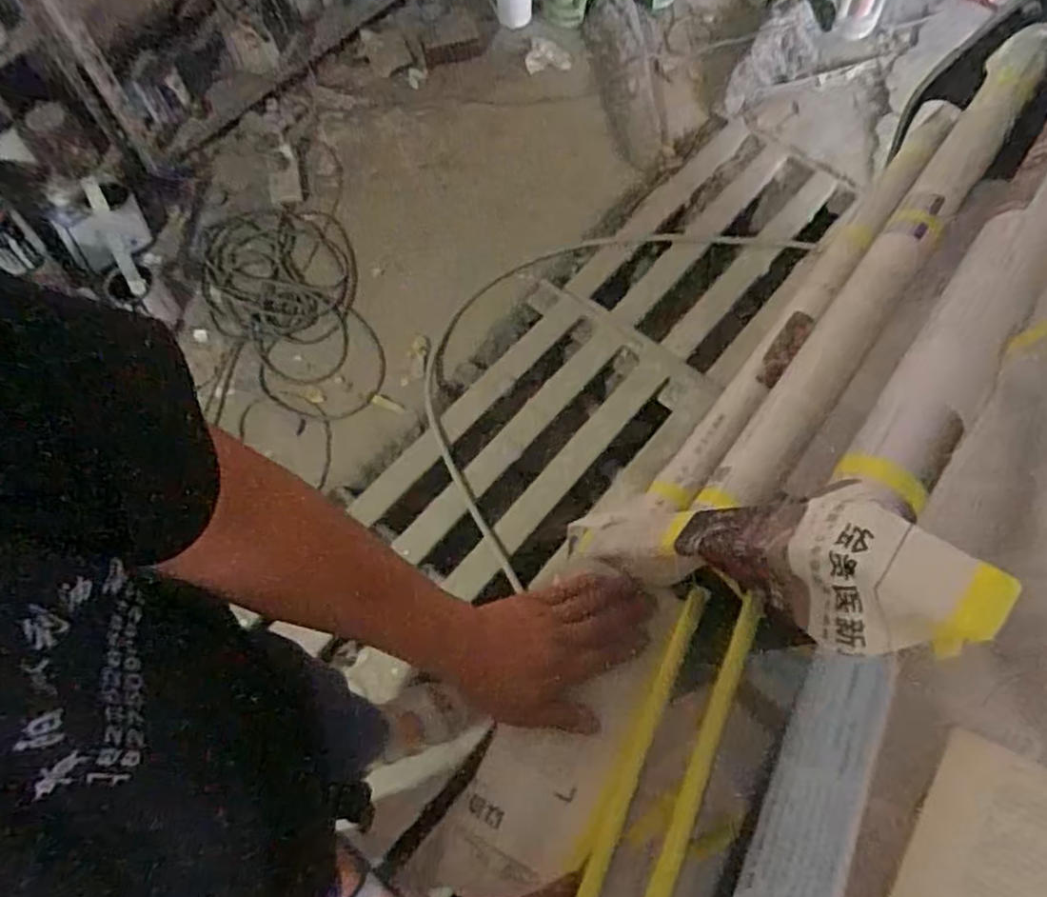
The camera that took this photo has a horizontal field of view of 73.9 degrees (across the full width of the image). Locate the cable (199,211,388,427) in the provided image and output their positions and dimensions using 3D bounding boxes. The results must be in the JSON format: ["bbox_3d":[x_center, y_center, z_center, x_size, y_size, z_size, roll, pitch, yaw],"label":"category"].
[{"bbox_3d":[-0.557,-0.328,1.639,0.355,0.053,0.577,-11,66,-5],"label":"cable"}]

